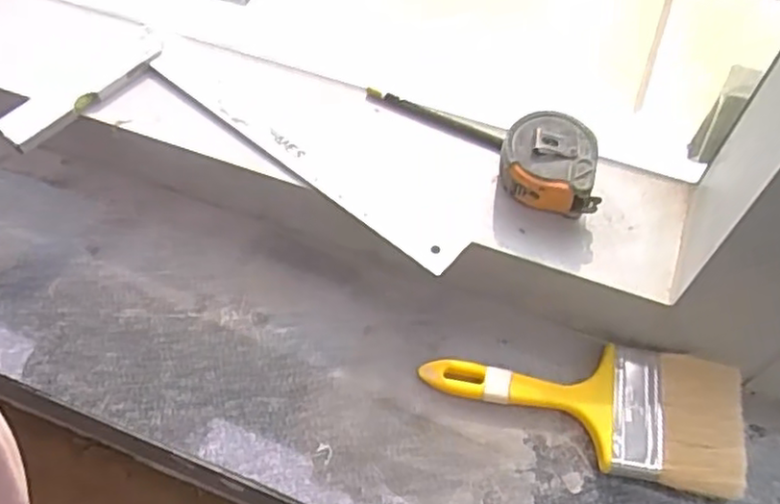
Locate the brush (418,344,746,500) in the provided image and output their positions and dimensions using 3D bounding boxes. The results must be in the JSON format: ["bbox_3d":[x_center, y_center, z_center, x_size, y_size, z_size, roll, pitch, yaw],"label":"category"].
[{"bbox_3d":[0.140,0.107,0.503,0.223,0.028,0.093,12,60,8],"label":"brush"}]

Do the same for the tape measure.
[{"bbox_3d":[0.120,-0.066,0.510,0.072,0.044,0.064,10,59,6],"label":"tape measure"}]

